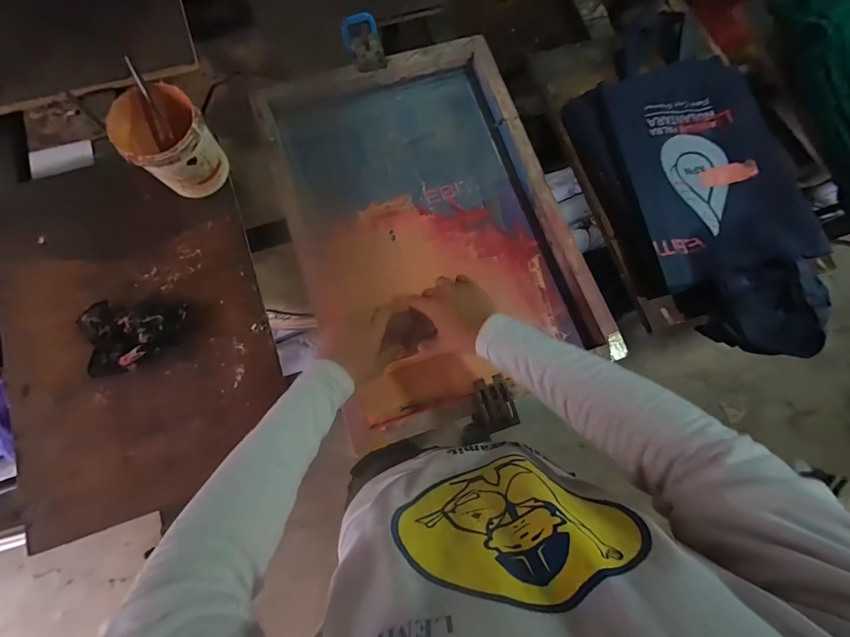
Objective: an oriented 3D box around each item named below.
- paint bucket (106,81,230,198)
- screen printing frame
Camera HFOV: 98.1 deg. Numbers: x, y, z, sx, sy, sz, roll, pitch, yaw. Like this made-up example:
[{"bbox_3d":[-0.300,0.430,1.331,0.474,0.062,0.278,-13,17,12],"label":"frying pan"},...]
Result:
[{"bbox_3d":[-0.408,-0.279,0.606,0.118,0.141,0.139,-42,83,-12],"label":"paint bucket"},{"bbox_3d":[0.002,-0.173,0.655,0.453,0.059,0.668,-17,78,-6],"label":"screen printing frame"}]

